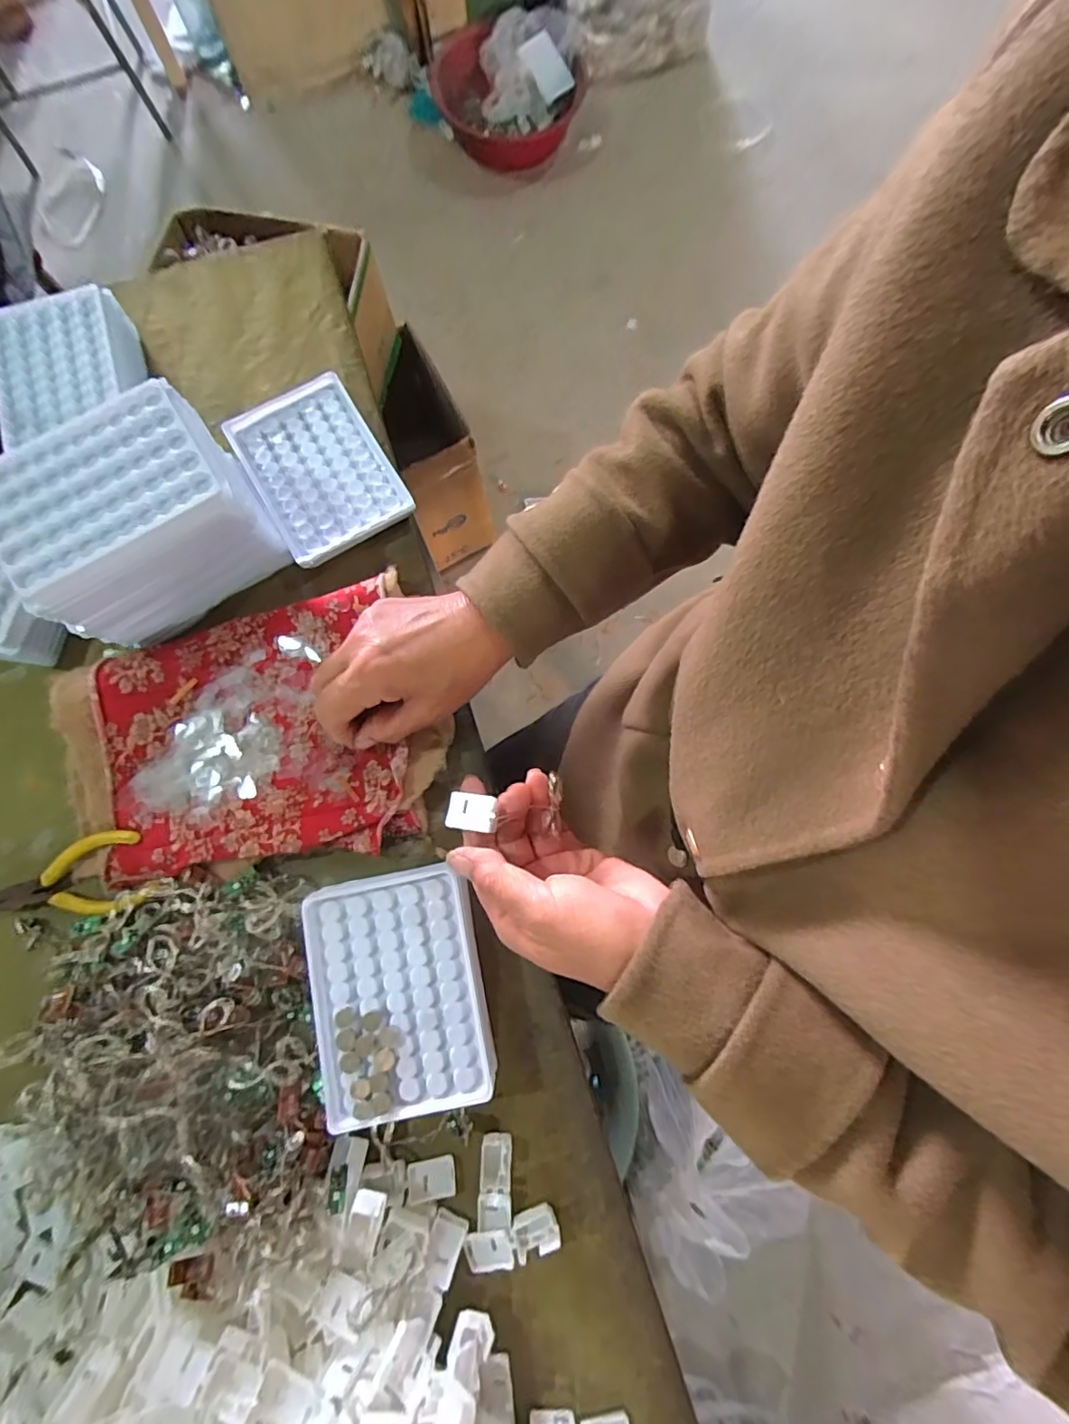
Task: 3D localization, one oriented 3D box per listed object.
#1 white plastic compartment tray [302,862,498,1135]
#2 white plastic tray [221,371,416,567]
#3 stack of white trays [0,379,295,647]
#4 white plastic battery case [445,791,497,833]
[{"bbox_3d":[-0.081,0.164,0.323,0.099,0.025,0.128,-11,79,-3],"label":"white plastic compartment tray"},{"bbox_3d":[-0.159,-0.180,0.403,0.093,0.014,0.130,-30,81,-6],"label":"white plastic tray"},{"bbox_3d":[-0.240,-0.118,0.341,0.130,0.088,0.086,-32,81,-6],"label":"stack of white trays"},{"bbox_3d":[-0.035,0.054,0.293,0.027,0.004,0.020,3,73,20],"label":"white plastic battery case"}]

